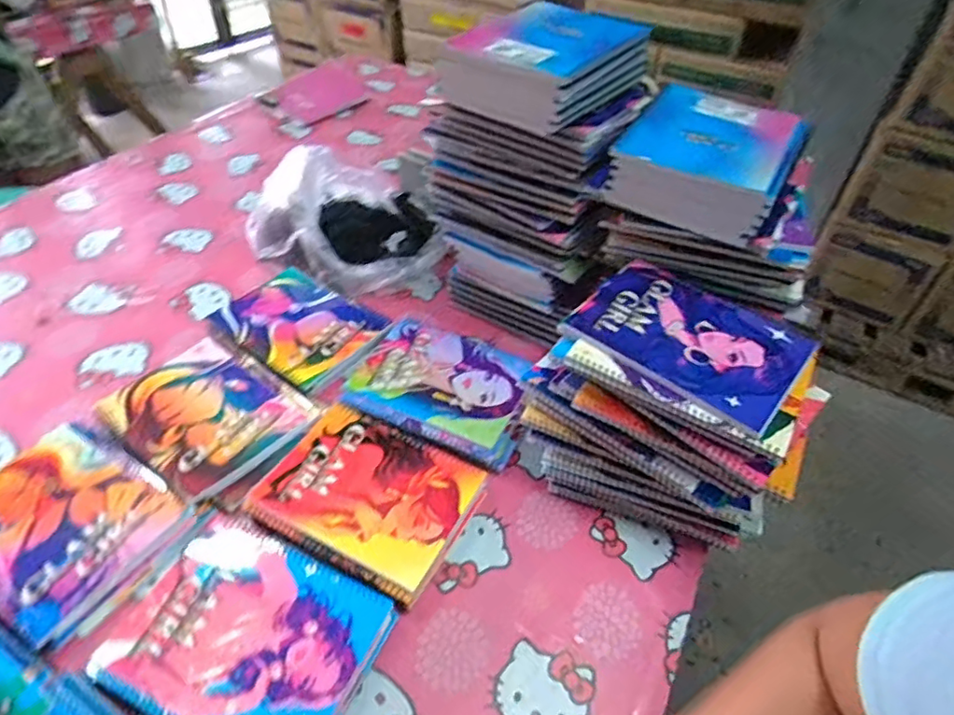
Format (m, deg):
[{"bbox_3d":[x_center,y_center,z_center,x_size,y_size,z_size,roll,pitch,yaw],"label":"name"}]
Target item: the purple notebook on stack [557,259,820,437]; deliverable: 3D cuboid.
[{"bbox_3d":[0.203,-0.023,0.568,0.204,0.018,0.152,30,50,25],"label":"purple notebook on stack"}]

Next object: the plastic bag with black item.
[{"bbox_3d":[-0.203,-0.204,0.885,0.282,0.147,0.225,-10,46,-13],"label":"plastic bag with black item"}]

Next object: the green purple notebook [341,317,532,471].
[{"bbox_3d":[-0.038,0.033,0.716,0.215,0.029,0.161,22,47,18],"label":"green purple notebook"}]

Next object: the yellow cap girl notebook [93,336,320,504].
[{"bbox_3d":[-0.310,0.059,0.669,0.201,0.009,0.157,31,51,23],"label":"yellow cap girl notebook"}]

